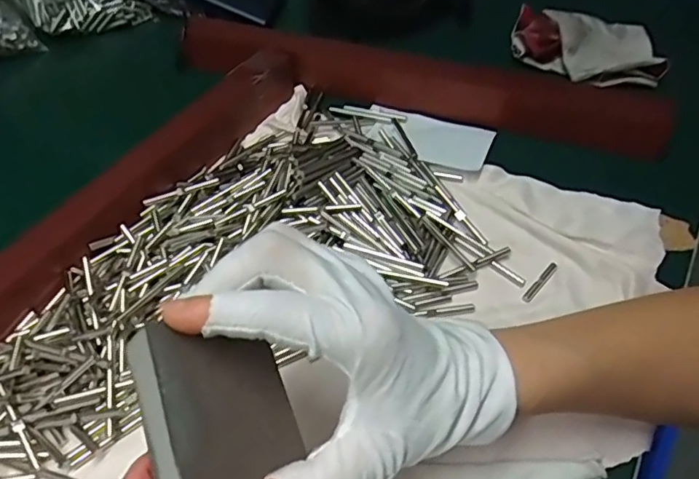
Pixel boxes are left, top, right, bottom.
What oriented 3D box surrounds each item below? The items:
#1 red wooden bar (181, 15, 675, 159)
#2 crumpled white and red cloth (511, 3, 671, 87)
[{"bbox_3d":[0.052,-0.134,0.466,0.400,0.035,0.047,14,54,10],"label":"red wooden bar"},{"bbox_3d":[0.202,-0.169,0.490,0.119,0.027,0.095,0,53,-1],"label":"crumpled white and red cloth"}]

